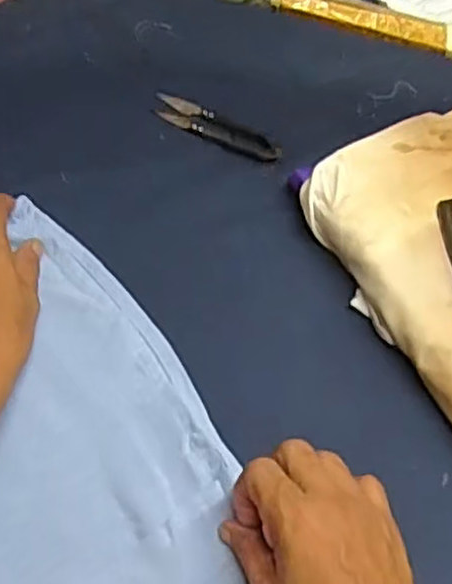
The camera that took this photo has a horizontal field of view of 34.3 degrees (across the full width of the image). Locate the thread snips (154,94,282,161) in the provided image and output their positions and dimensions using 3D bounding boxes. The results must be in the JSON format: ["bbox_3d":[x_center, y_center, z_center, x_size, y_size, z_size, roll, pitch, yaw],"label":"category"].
[{"bbox_3d":[-0.007,-0.117,0.519,0.098,0.004,0.025,27,65,13],"label":"thread snips"}]

